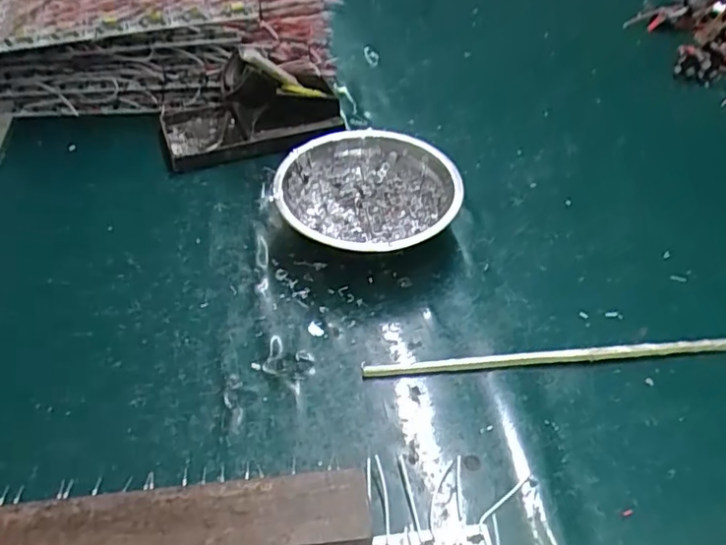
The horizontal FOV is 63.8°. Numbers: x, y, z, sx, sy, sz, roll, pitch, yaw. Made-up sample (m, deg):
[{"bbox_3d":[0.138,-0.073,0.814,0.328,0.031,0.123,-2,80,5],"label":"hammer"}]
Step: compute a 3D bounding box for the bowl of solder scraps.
[{"bbox_3d":[0.005,-0.052,0.419,0.127,0.041,0.123,0,47,-1],"label":"bowl of solder scraps"}]

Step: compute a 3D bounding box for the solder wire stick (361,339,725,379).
[{"bbox_3d":[0.141,0.047,0.346,0.279,0.008,0.009,-2,47,-3],"label":"solder wire stick"}]

